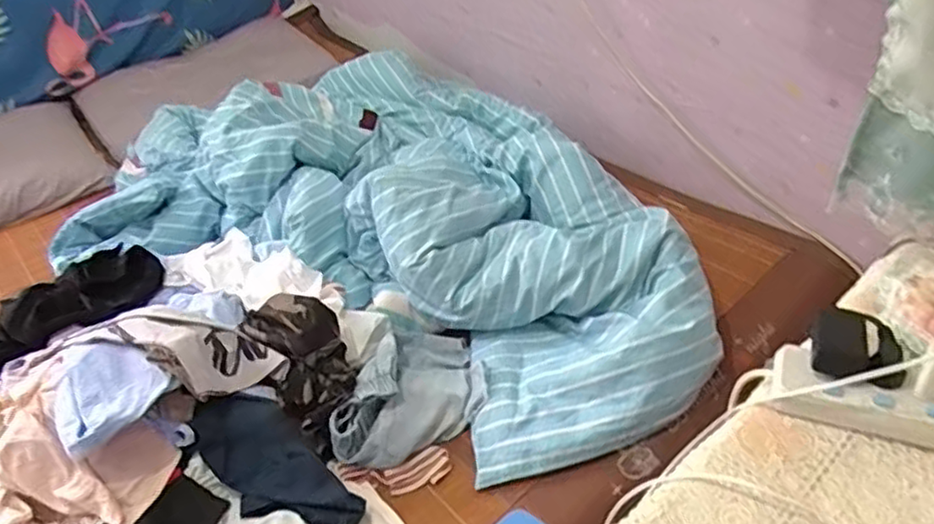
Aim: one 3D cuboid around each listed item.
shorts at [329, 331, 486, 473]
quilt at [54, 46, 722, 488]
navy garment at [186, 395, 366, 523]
[{"bbox_3d":[-0.075,0.198,1.070,0.202,0.093,0.280,3,42,12],"label":"shorts"},{"bbox_3d":[-0.174,-0.136,1.352,1.371,0.221,0.788,20,48,28],"label":"quilt"},{"bbox_3d":[-0.266,0.284,0.940,0.274,0.044,0.128,31,53,19],"label":"navy garment"}]

